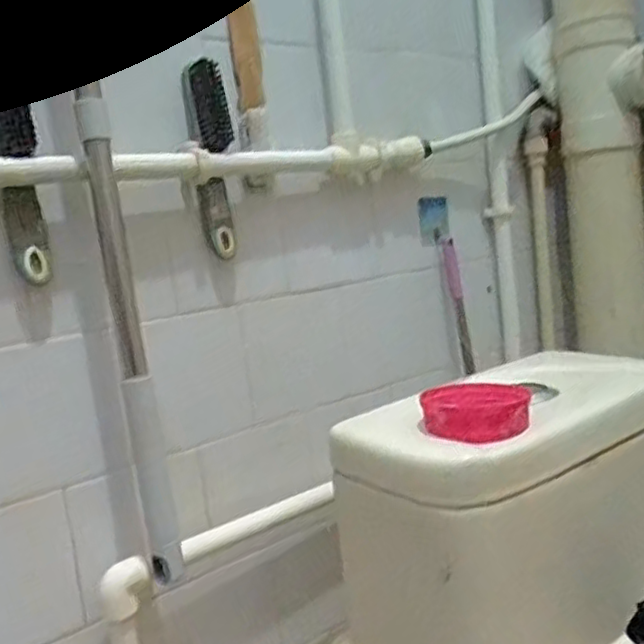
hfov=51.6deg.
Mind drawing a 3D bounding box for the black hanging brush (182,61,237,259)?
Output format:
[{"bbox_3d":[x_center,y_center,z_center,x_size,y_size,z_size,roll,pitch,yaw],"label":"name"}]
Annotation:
[{"bbox_3d":[-0.118,-0.177,0.726,0.039,0.201,0.031,-12,9,-30],"label":"black hanging brush"}]

